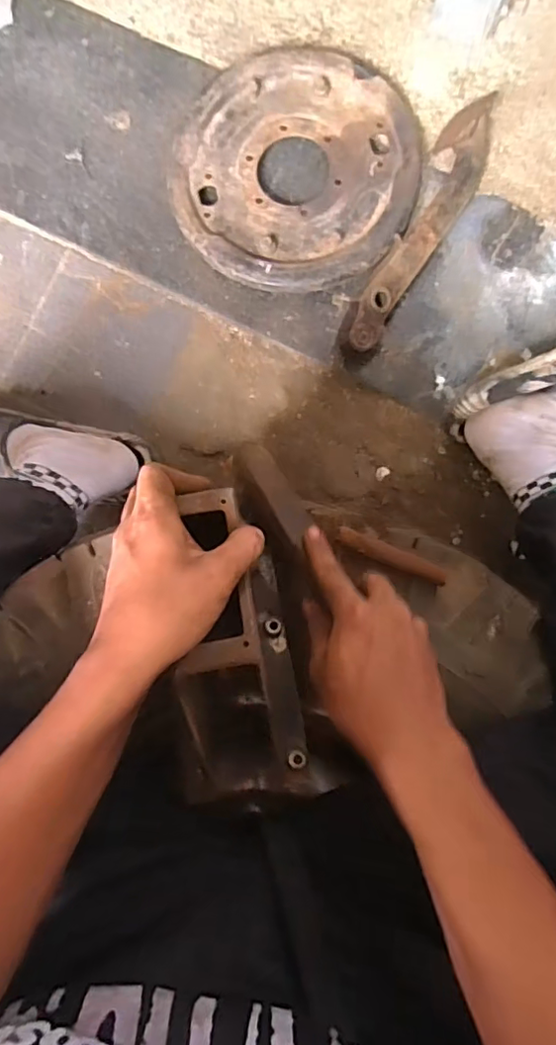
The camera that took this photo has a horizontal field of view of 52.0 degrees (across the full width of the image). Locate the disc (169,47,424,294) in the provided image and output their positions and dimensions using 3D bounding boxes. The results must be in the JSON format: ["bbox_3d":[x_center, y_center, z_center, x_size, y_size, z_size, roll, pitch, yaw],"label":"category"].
[{"bbox_3d":[0.023,-0.427,0.700,0.282,0.040,0.287,0,92,2],"label":"disc"}]

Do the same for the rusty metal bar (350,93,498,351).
[{"bbox_3d":[0.178,-0.357,0.688,0.066,0.046,0.345,26,88,3],"label":"rusty metal bar"}]

